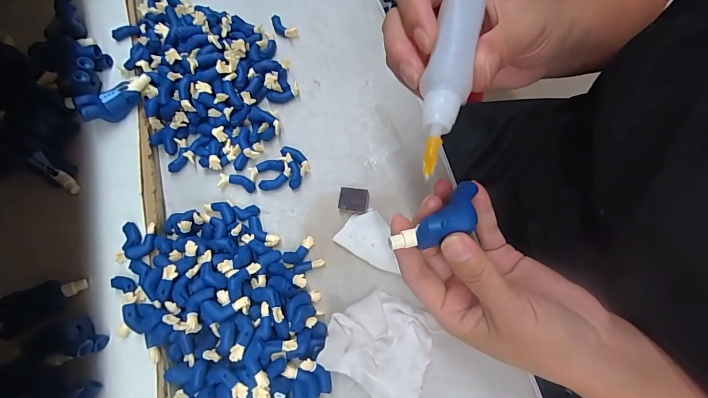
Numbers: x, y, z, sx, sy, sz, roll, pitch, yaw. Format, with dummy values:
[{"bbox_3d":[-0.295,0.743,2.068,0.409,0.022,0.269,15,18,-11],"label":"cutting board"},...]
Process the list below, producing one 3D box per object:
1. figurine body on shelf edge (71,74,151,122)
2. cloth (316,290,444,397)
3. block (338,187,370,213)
[{"bbox_3d":[-0.188,-0.079,0.283,0.055,0.021,0.021,-33,73,-8],"label":"figurine body on shelf edge"},{"bbox_3d":[0.018,0.097,0.234,0.070,0.016,0.063,26,75,11],"label":"cloth"},{"bbox_3d":[0.000,0.001,0.274,0.023,0.007,0.019,6,72,5],"label":"block"}]

